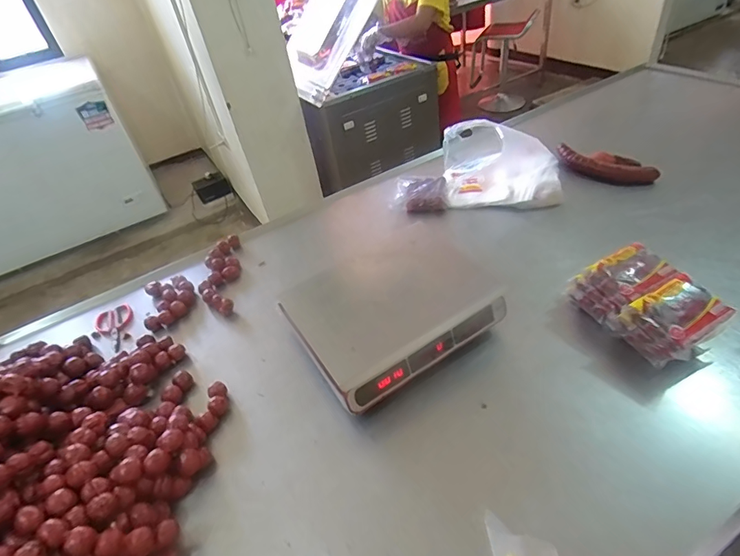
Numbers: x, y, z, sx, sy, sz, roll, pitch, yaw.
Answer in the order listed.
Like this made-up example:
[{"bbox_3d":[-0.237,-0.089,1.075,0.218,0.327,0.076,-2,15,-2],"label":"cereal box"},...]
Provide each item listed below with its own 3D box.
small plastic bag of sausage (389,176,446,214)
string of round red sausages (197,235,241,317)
[{"bbox_3d":[0.136,-0.234,1.194,0.151,0.040,0.140,-1,42,11],"label":"small plastic bag of sausage"},{"bbox_3d":[-0.368,-0.008,1.073,0.086,0.035,0.277,-10,41,0],"label":"string of round red sausages"}]

